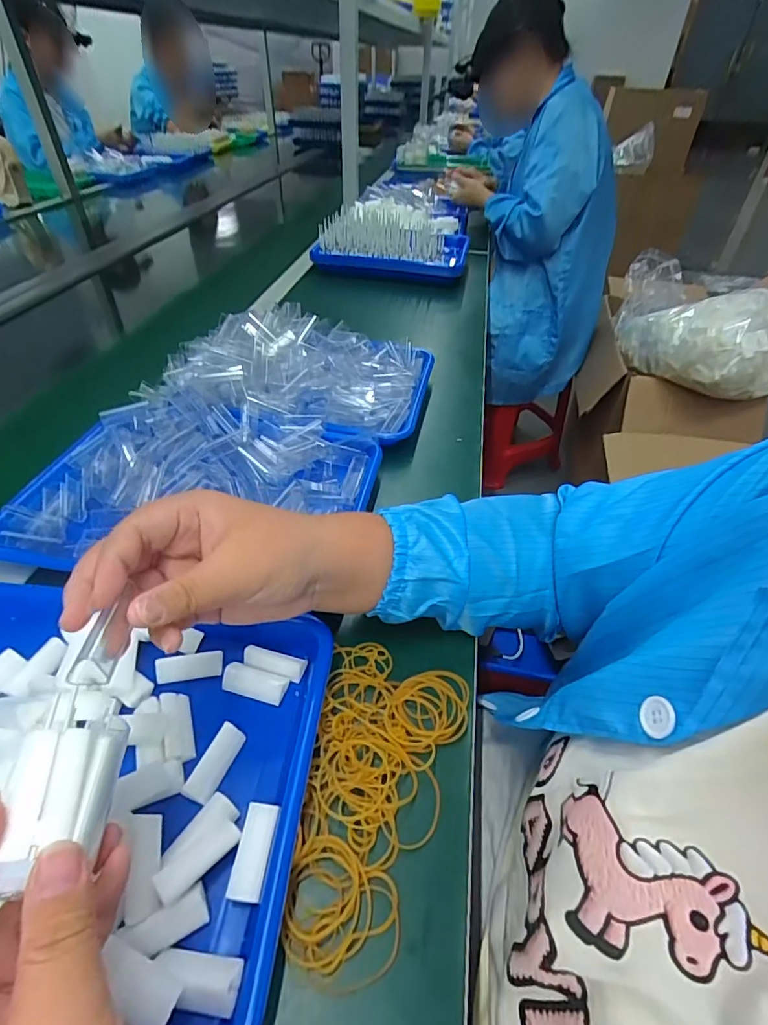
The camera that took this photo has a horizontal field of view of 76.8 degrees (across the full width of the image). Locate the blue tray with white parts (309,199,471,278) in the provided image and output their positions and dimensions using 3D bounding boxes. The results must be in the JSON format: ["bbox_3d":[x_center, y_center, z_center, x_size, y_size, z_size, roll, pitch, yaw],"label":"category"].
[{"bbox_3d":[0.053,-0.697,1.190,0.308,0.094,0.540,9,43,7],"label":"blue tray with white parts"}]

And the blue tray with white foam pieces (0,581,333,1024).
[{"bbox_3d":[-0.213,0.152,0.298,0.328,0.039,0.237,4,43,2],"label":"blue tray with white foam pieces"}]

